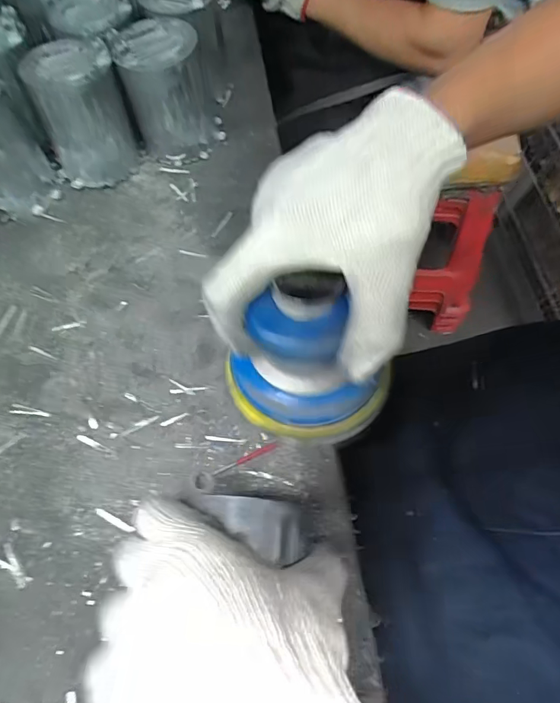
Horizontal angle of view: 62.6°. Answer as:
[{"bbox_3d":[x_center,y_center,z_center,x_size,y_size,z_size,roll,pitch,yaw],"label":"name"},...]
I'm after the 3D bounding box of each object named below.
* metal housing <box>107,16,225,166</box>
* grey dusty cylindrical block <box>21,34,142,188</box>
[{"bbox_3d":[-0.119,-0.286,0.507,0.092,0.121,0.087,-16,62,-5],"label":"metal housing"},{"bbox_3d":[-0.210,-0.254,0.497,0.089,0.118,0.088,-1,62,3],"label":"grey dusty cylindrical block"}]

